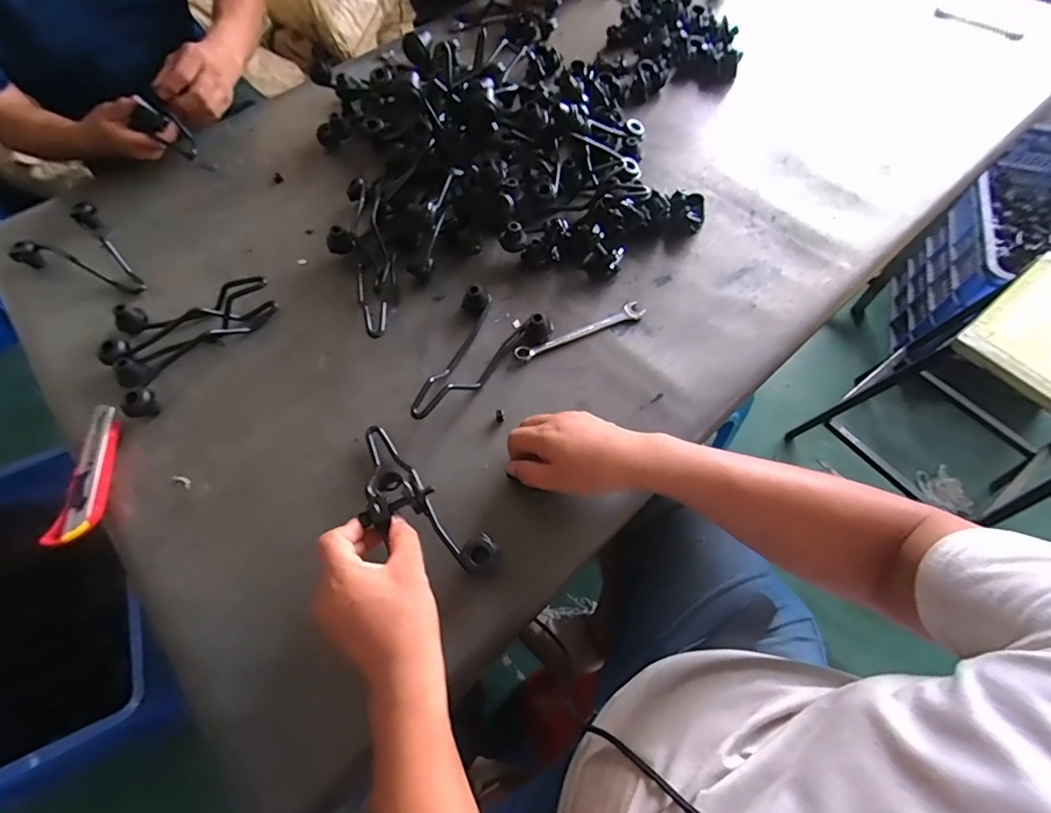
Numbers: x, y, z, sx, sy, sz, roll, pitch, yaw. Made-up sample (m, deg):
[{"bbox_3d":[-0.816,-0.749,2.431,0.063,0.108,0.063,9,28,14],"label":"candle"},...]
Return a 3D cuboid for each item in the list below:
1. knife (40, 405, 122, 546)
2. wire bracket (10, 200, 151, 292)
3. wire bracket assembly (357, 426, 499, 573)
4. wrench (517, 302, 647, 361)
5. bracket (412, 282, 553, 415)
[{"bbox_3d":[-0.459,0.069,0.516,0.038,0.021,0.151,-7,62,0],"label":"knife"},{"bbox_3d":[-0.590,-0.205,0.663,0.187,0.038,0.116,28,67,17],"label":"wire bracket"},{"bbox_3d":[-0.113,0.090,0.455,0.194,0.053,0.066,38,70,23],"label":"wire bracket assembly"},{"bbox_3d":[0.066,-0.090,0.588,0.170,0.005,0.024,-23,63,-9],"label":"wrench"},{"bbox_3d":[-0.072,-0.073,0.570,0.195,0.033,0.107,-39,67,-16],"label":"bracket"}]

